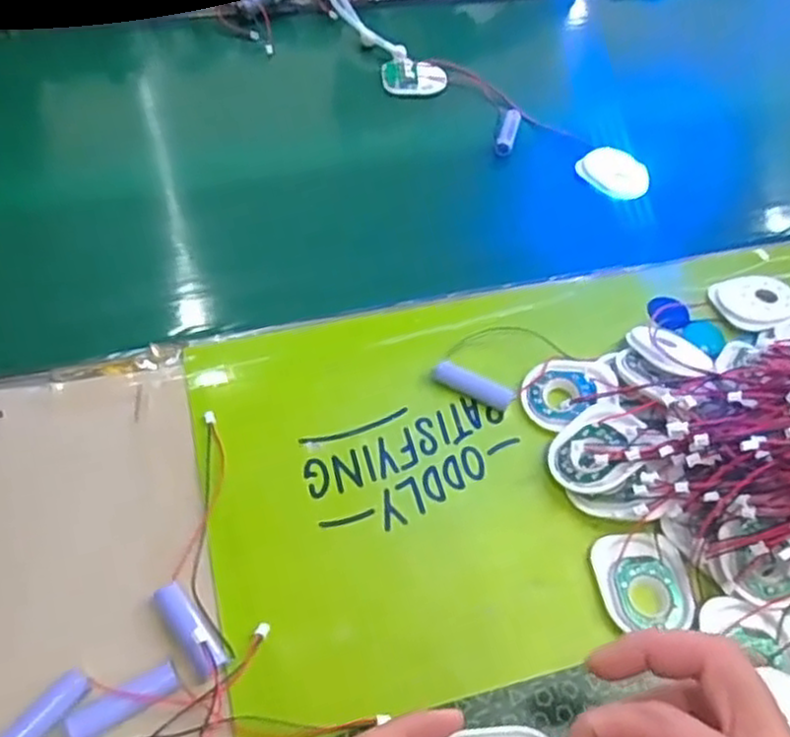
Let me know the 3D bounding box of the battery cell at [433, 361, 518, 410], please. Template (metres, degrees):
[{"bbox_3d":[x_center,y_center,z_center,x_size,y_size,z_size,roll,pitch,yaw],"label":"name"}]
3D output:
[{"bbox_3d":[0.048,0.010,0.440,0.050,0.015,0.013,24,55,13],"label":"battery cell"}]

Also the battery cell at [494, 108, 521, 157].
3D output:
[{"bbox_3d":[0.096,-0.203,0.618,0.015,0.012,0.057,16,53,7],"label":"battery cell"}]

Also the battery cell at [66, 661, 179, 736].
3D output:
[{"bbox_3d":[-0.123,0.152,0.327,0.049,0.011,0.016,-25,59,-22],"label":"battery cell"}]

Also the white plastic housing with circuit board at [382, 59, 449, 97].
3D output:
[{"bbox_3d":[0.018,-0.268,0.665,0.059,0.013,0.040,-4,53,-8],"label":"white plastic housing with circuit board"}]

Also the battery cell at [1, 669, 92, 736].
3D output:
[{"bbox_3d":[-0.159,0.158,0.324,0.016,0.013,0.049,32,57,18],"label":"battery cell"}]

